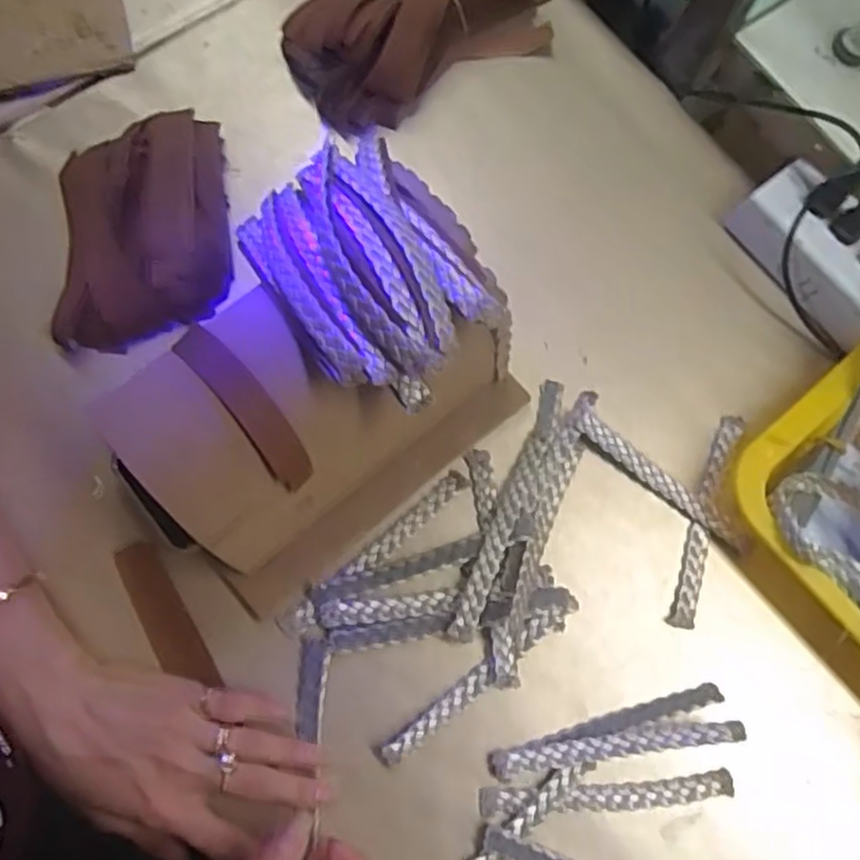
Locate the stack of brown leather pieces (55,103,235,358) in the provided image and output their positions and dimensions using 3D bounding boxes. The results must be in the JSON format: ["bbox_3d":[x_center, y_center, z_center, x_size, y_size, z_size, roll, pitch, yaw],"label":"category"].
[{"bbox_3d":[-0.183,-0.131,0.476,0.104,0.031,0.152,-4,76,-4],"label":"stack of brown leather pieces"}]

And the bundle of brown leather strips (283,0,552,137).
[{"bbox_3d":[-0.001,-0.278,0.524,0.189,0.058,0.090,-27,78,-10],"label":"bundle of brown leather strips"}]

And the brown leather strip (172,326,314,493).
[{"bbox_3d":[-0.086,-0.011,0.365,0.022,0.015,0.091,-38,103,-7],"label":"brown leather strip"}]

